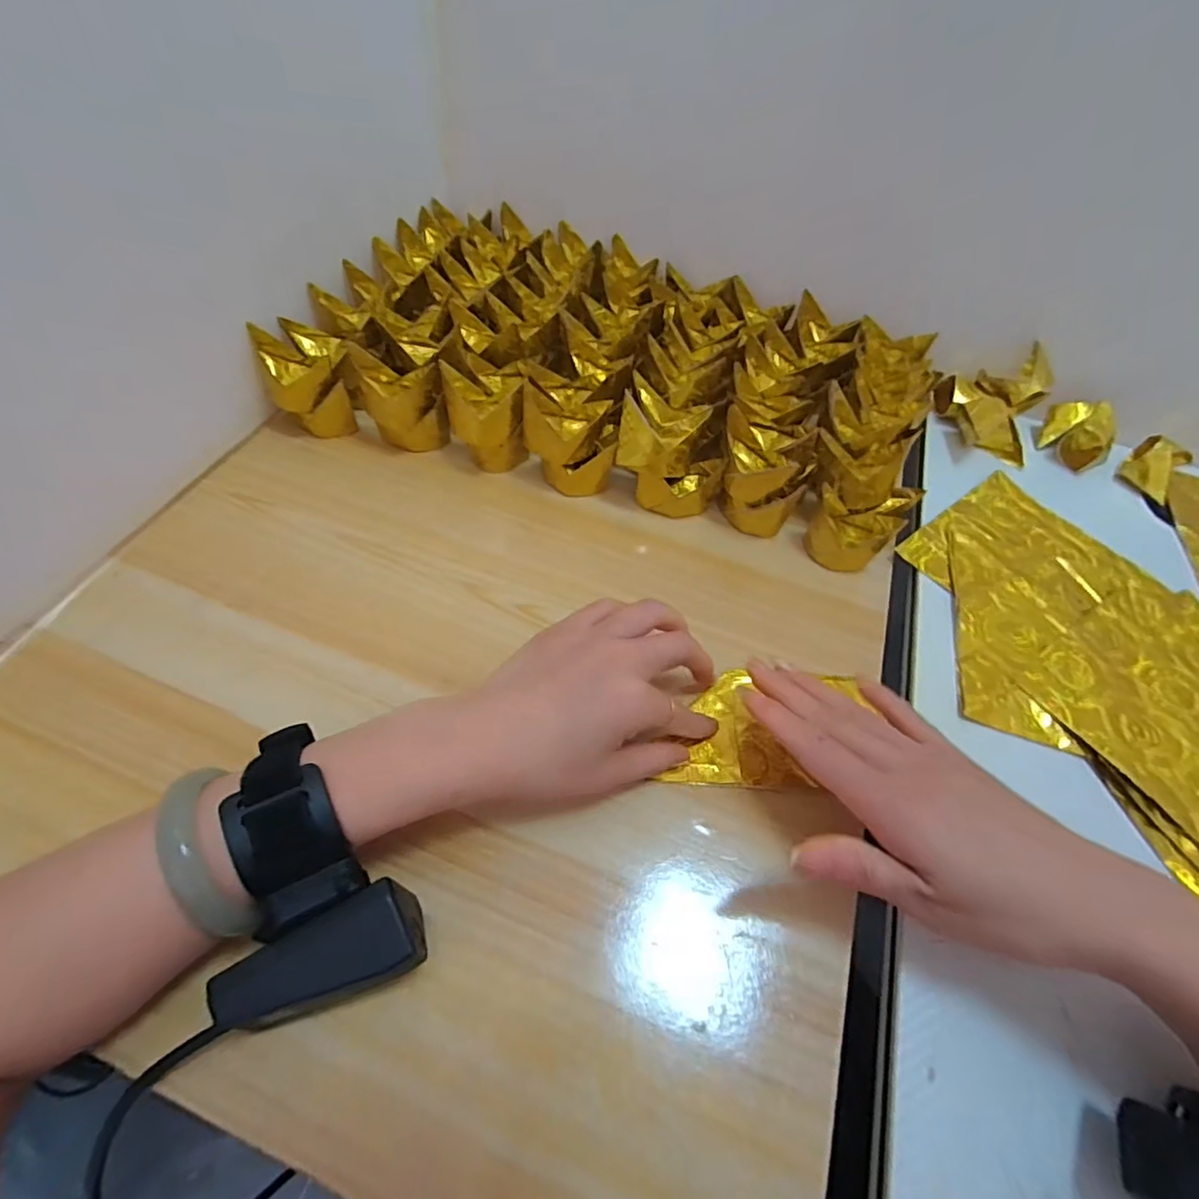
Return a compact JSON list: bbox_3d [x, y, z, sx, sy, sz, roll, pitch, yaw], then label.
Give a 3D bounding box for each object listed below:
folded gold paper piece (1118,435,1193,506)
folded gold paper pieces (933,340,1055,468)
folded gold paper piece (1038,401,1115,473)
[{"bbox_3d":[0.439,-0.105,0.462,0.035,0.036,0.049,35,58,20],"label":"folded gold paper piece"},{"bbox_3d":[0.318,-0.154,0.468,0.075,0.052,0.076,4,53,-1],"label":"folded gold paper pieces"},{"bbox_3d":[0.389,-0.137,0.475,0.051,0.039,0.049,28,56,16],"label":"folded gold paper piece"}]

